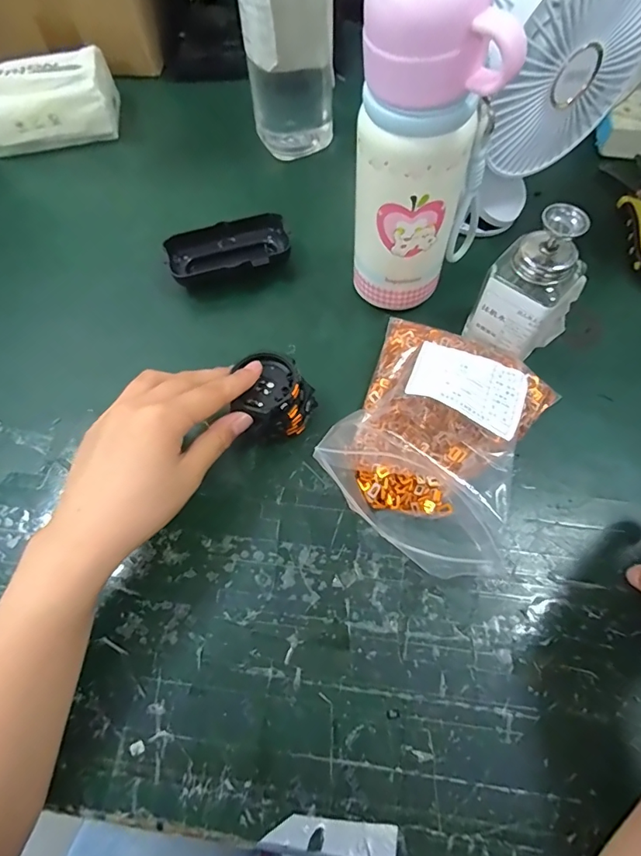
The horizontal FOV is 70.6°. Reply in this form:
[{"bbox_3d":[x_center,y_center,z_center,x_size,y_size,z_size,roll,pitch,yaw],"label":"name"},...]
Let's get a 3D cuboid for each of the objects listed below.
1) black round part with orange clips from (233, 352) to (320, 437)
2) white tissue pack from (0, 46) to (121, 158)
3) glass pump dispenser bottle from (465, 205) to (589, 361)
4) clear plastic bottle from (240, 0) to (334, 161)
[{"bbox_3d":[-0.035,-0.022,0.330,0.051,0.040,0.051,-1,65,2],"label":"black round part with orange clips"},{"bbox_3d":[-0.298,-0.353,0.494,0.143,0.060,0.082,-12,65,-4],"label":"white tissue pack"},{"bbox_3d":[0.153,-0.098,0.328,0.057,0.120,0.052,40,72,18],"label":"glass pump dispenser bottle"},{"bbox_3d":[-0.030,-0.358,0.391,0.082,0.230,0.072,-3,65,1],"label":"clear plastic bottle"}]

